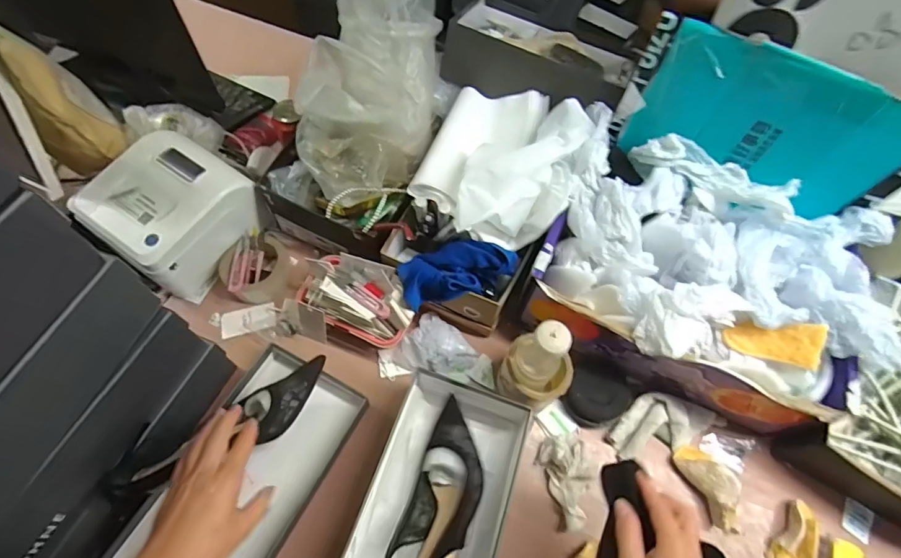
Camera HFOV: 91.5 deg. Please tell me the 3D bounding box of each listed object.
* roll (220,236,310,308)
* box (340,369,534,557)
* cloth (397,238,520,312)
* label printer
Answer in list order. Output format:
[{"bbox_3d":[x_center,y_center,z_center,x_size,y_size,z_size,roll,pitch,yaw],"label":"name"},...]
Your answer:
[{"bbox_3d":[-0.290,-0.010,0.696,0.113,0.065,0.103,2,62,-3],"label":"roll"},{"bbox_3d":[-0.013,0.274,0.516,0.169,0.087,0.304,20,63,6],"label":"box"},{"bbox_3d":[0.011,-0.011,0.610,0.161,0.053,0.080,-16,64,2],"label":"cloth"},{"bbox_3d":[-0.416,-0.101,0.667,0.164,0.122,0.183,32,65,12],"label":"label printer"}]

